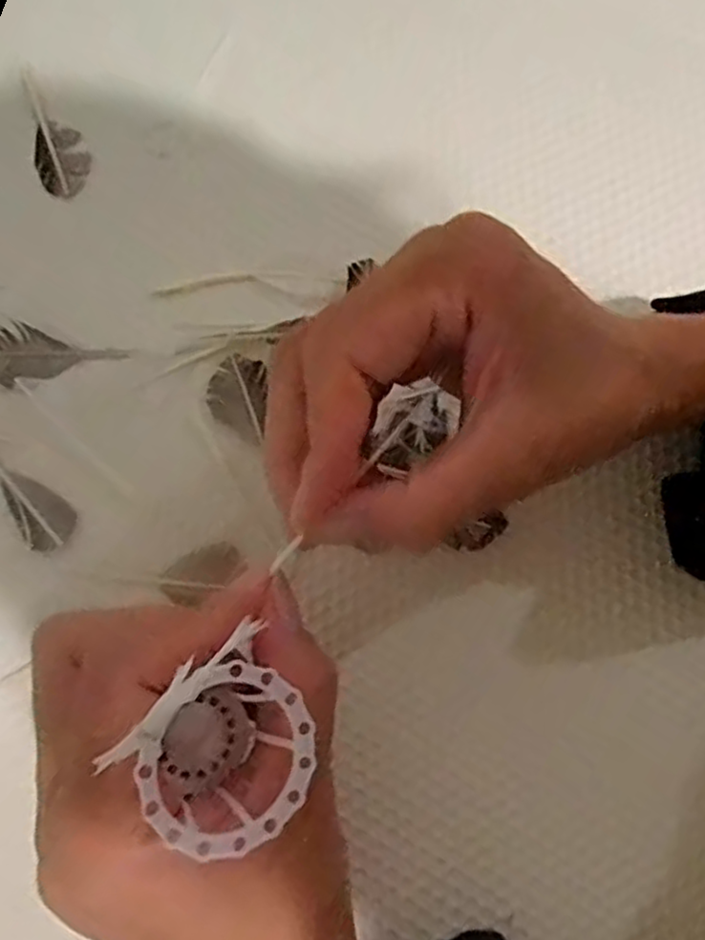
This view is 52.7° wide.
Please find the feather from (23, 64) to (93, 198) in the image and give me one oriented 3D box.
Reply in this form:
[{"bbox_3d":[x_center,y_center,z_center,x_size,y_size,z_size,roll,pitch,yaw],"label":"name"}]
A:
[{"bbox_3d":[-0.121,-0.137,0.287,0.020,0.004,0.057,-21,79,-5],"label":"feather"}]

